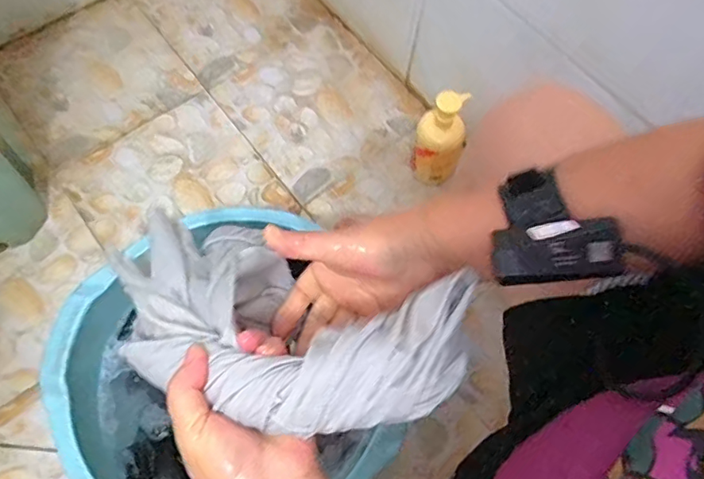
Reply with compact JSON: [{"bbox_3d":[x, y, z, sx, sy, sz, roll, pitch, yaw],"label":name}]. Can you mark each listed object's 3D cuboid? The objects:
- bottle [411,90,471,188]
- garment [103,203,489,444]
[{"bbox_3d":[0.138,-0.152,0.836,0.072,0.195,0.049,7,66,1],"label":"bottle"},{"bbox_3d":[-0.059,0.051,0.354,0.259,0.082,0.133,18,64,34],"label":"garment"}]

